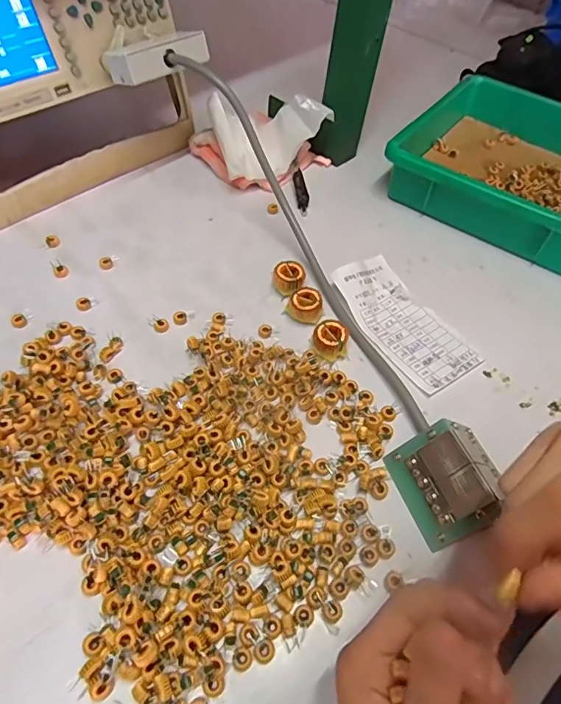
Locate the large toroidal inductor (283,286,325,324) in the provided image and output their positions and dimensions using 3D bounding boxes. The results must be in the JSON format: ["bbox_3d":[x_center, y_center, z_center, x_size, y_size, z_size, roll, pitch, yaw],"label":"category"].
[{"bbox_3d":[0.021,-0.037,0.396,0.028,0.025,0.027,21,56,11],"label":"large toroidal inductor"}]

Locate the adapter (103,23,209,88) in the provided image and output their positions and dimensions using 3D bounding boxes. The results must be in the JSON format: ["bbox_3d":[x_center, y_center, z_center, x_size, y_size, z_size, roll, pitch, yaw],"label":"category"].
[{"bbox_3d":[-0.117,-0.277,0.423,0.059,0.025,0.091,39,61,21],"label":"adapter"}]

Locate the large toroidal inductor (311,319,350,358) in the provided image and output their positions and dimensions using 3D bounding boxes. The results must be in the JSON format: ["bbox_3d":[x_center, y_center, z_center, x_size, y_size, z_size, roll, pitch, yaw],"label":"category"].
[{"bbox_3d":[0.040,-0.009,0.375,0.028,0.025,0.024,11,55,3],"label":"large toroidal inductor"}]

